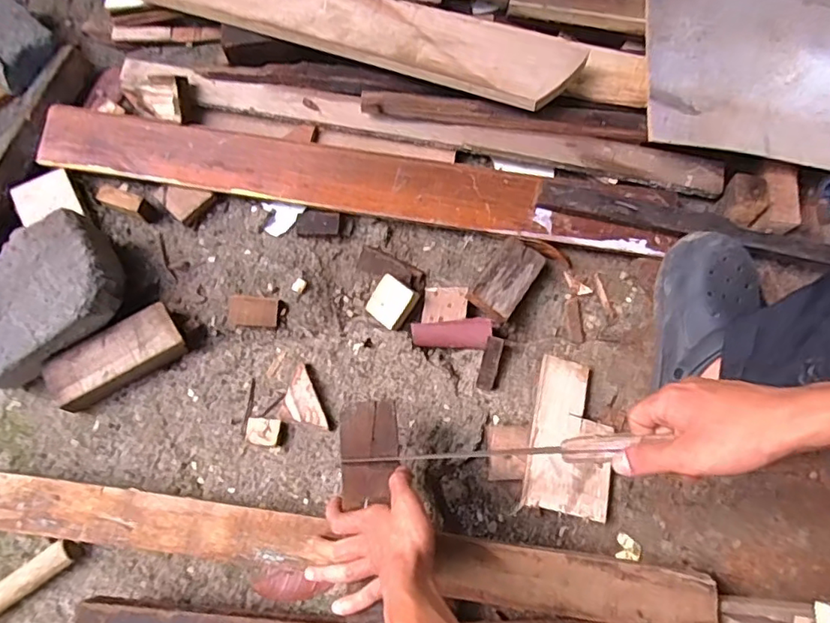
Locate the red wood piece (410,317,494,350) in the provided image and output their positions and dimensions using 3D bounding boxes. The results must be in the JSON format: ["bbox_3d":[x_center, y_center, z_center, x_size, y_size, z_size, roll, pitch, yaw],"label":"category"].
[{"bbox_3d":[0.047,0.028,0.724,0.099,0.015,0.036,0,73,-1],"label":"red wood piece"}]

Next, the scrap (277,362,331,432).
[{"bbox_3d":[-0.127,0.103,0.705,0.060,0.021,0.070,13,74,3],"label":"scrap"}]

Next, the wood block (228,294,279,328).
[{"bbox_3d":[-0.210,-0.002,0.744,0.064,0.018,0.042,4,73,1],"label":"wood block"}]

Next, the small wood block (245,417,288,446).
[{"bbox_3d":[-0.180,0.144,0.688,0.043,0.023,0.031,9,73,2],"label":"small wood block"}]

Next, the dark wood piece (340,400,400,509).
[{"bbox_3d":[-0.046,0.140,0.576,0.056,0.010,0.097,-2,72,1],"label":"dark wood piece"}]

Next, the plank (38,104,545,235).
[{"bbox_3d":[-0.167,-0.190,0.749,0.641,0.031,0.086,9,73,4],"label":"plank"}]

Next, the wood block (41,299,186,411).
[{"bbox_3d":[-0.363,0.057,0.703,0.159,0.051,0.080,-30,74,-8],"label":"wood block"}]

